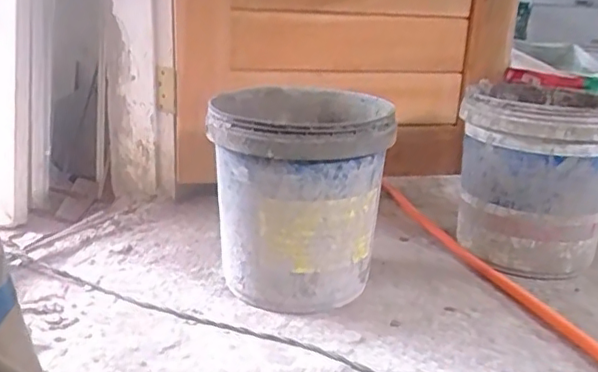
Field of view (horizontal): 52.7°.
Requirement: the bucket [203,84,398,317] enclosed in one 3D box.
[{"bbox_3d":[-0.005,0.014,1.058,0.284,0.321,0.343,3,18,3],"label":"bucket"}]

